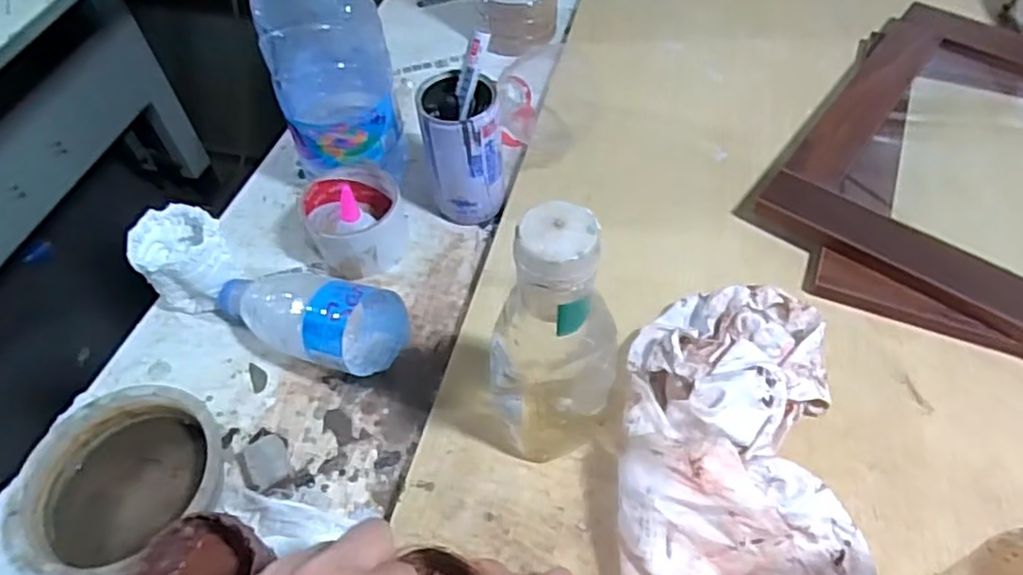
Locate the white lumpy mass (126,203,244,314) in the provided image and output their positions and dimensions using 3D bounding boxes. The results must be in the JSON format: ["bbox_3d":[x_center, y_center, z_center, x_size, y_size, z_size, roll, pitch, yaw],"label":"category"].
[{"bbox_3d":[-0.260,-0.022,0.536,0.063,0.064,0.065,-1,54,2],"label":"white lumpy mass"}]

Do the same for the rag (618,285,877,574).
[{"bbox_3d":[0.140,0.110,0.409,0.145,0.064,0.272,5,54,7],"label":"rag"}]

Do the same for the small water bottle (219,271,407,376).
[{"bbox_3d":[-0.156,0.019,0.499,0.149,0.073,0.067,18,57,15],"label":"small water bottle"}]

